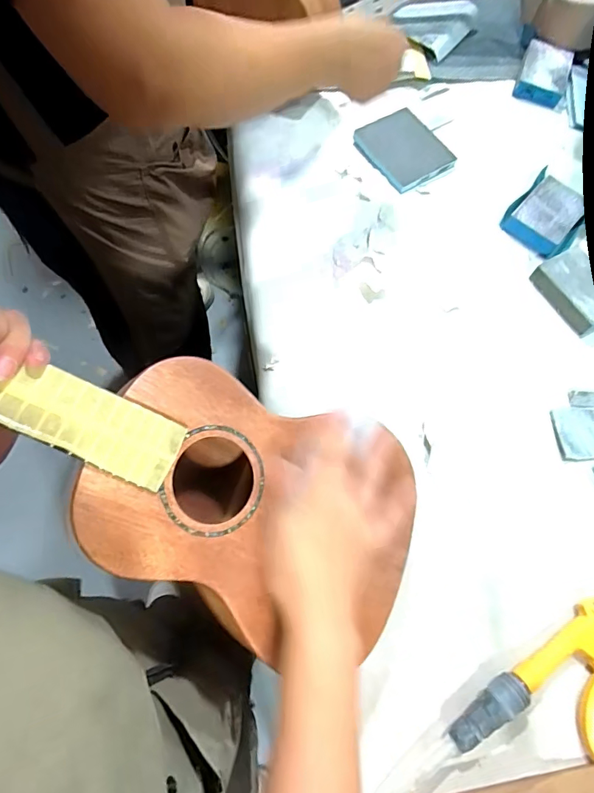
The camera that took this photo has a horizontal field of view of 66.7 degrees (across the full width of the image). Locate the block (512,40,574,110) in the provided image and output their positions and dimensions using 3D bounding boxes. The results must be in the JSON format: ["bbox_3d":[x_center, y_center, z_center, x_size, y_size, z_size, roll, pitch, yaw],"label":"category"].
[{"bbox_3d":[0.386,-0.502,0.706,0.078,0.033,0.099,18,69,5],"label":"block"}]

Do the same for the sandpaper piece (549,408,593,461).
[{"bbox_3d":[0.314,0.041,0.499,0.060,0.005,0.059,0,68,-2],"label":"sandpaper piece"}]

